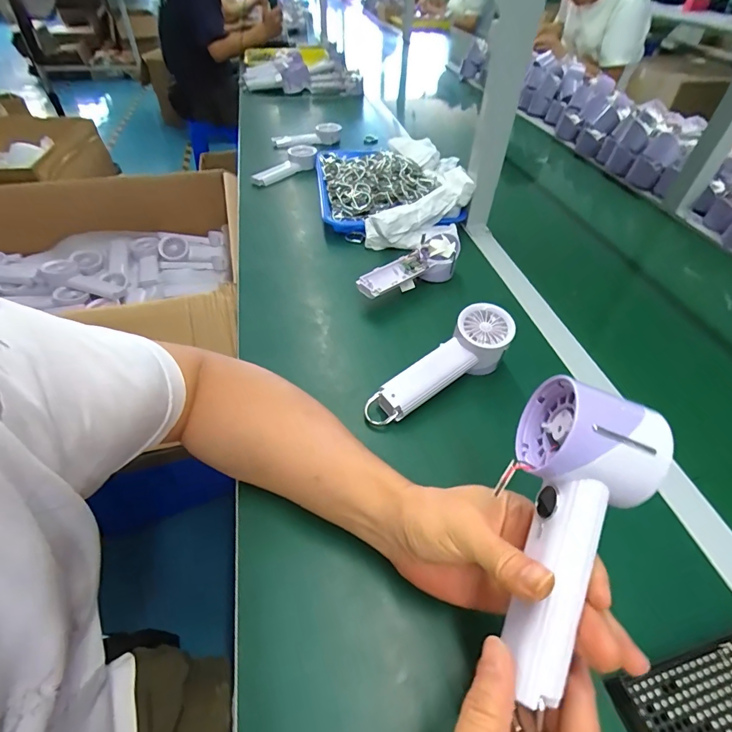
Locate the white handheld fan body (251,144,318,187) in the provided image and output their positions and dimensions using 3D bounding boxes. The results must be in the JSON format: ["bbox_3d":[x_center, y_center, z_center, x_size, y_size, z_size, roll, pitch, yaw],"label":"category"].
[{"bbox_3d":[-0.169,-0.427,0.866,0.057,0.028,0.176,24,51,19],"label":"white handheld fan body"}]

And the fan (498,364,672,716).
[{"bbox_3d":[0.116,0.092,0.229,0.072,0.053,0.165,16,77,14],"label":"fan"}]

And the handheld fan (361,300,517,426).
[{"bbox_3d":[0.087,0.008,0.451,0.194,0.072,0.063,-34,52,-23],"label":"handheld fan"}]

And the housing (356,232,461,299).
[{"bbox_3d":[0.067,-0.135,0.587,0.065,0.054,0.177,36,56,28],"label":"housing"}]

